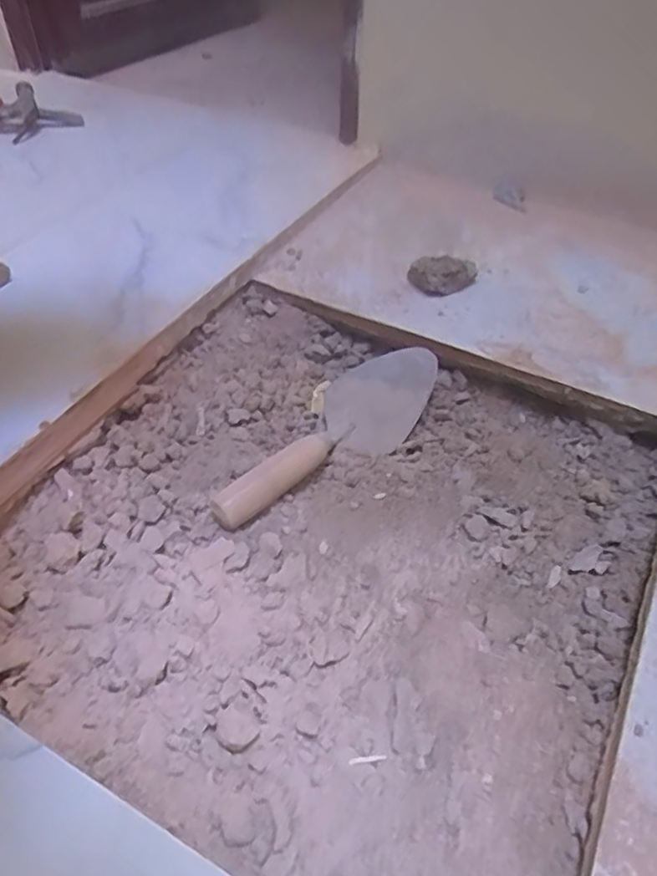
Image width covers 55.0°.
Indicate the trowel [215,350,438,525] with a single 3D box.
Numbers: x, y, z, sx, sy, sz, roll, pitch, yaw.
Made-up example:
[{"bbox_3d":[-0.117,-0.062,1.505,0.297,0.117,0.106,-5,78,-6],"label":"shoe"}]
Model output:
[{"bbox_3d":[0.009,-0.004,0.597,0.092,0.049,0.267,26,49,21],"label":"trowel"}]

